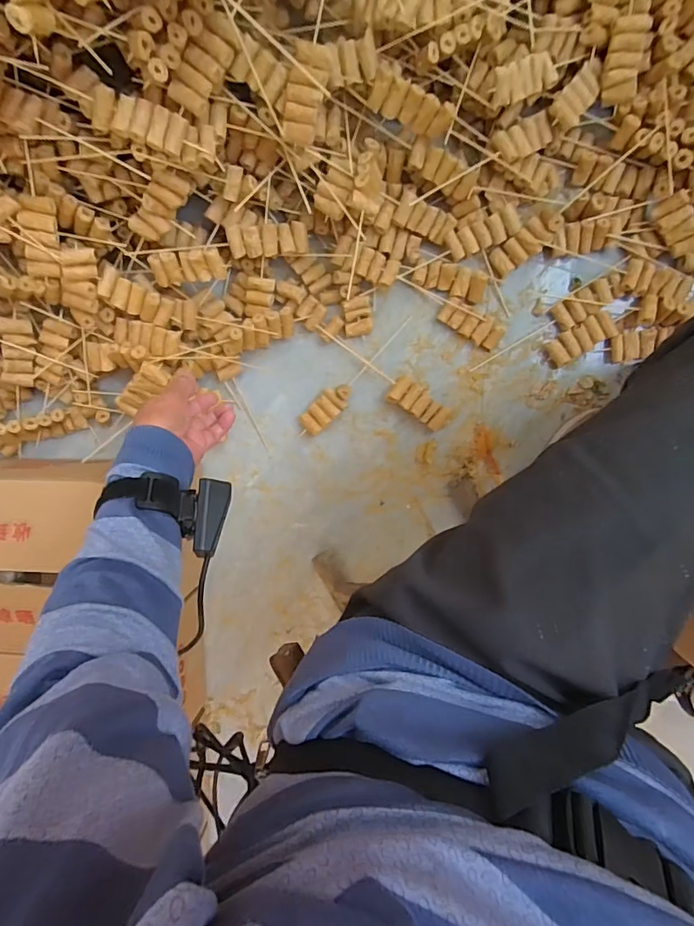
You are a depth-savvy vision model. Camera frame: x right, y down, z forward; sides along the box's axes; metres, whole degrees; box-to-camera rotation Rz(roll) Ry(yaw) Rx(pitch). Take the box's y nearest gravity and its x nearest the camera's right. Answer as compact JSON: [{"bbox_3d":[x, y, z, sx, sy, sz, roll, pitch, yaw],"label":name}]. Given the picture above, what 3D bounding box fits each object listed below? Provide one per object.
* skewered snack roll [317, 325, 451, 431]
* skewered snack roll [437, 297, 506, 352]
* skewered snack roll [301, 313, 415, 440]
[{"bbox_3d":[0.051,-0.120,0.704,0.220,0.019,0.042,33,98,0],"label":"skewered snack roll"},{"bbox_3d":[0.175,-0.197,0.697,0.091,0.015,0.039,32,98,0],"label":"skewered snack roll"},{"bbox_3d":[0.014,-0.119,0.717,0.224,0.042,0.038,-41,92,8],"label":"skewered snack roll"}]

